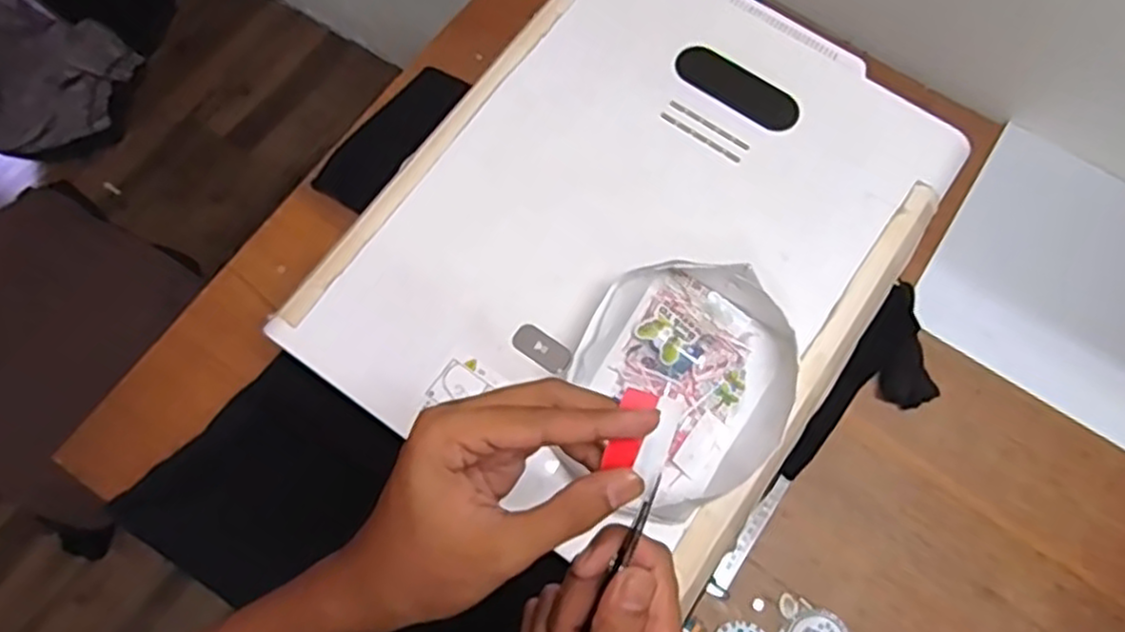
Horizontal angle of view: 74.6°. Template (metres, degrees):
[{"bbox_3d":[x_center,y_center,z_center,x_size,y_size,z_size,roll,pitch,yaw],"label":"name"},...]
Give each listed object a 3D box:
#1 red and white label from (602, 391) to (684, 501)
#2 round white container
[{"bbox_3d":[0.035,0.054,0.320,0.026,0.004,0.041,19,93,5],"label":"red and white label"},{"bbox_3d":[0.092,0.052,0.563,0.159,0.051,0.188,33,74,10],"label":"round white container"}]

